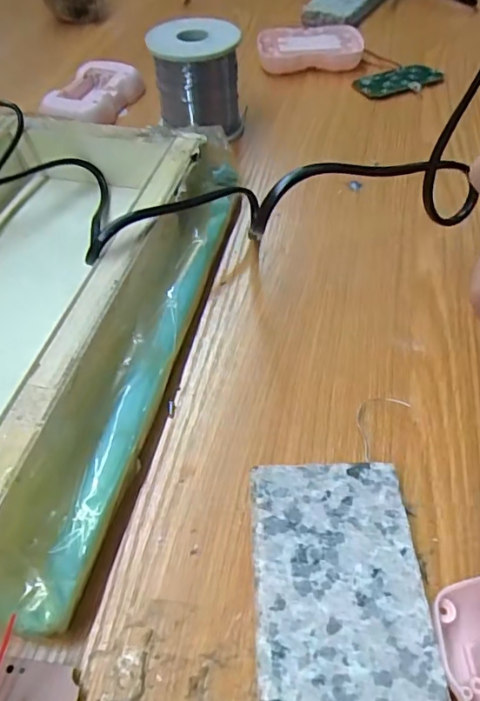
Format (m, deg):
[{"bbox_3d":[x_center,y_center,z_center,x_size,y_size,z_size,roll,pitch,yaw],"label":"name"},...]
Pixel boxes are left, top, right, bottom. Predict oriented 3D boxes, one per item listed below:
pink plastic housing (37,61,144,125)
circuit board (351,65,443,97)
[{"bbox_3d":[-0.116,-0.201,0.398,0.053,0.021,0.078,16,54,13],"label":"pink plastic housing"},{"bbox_3d":[0.132,-0.227,0.425,0.077,0.010,0.038,-10,53,-7],"label":"circuit board"}]

